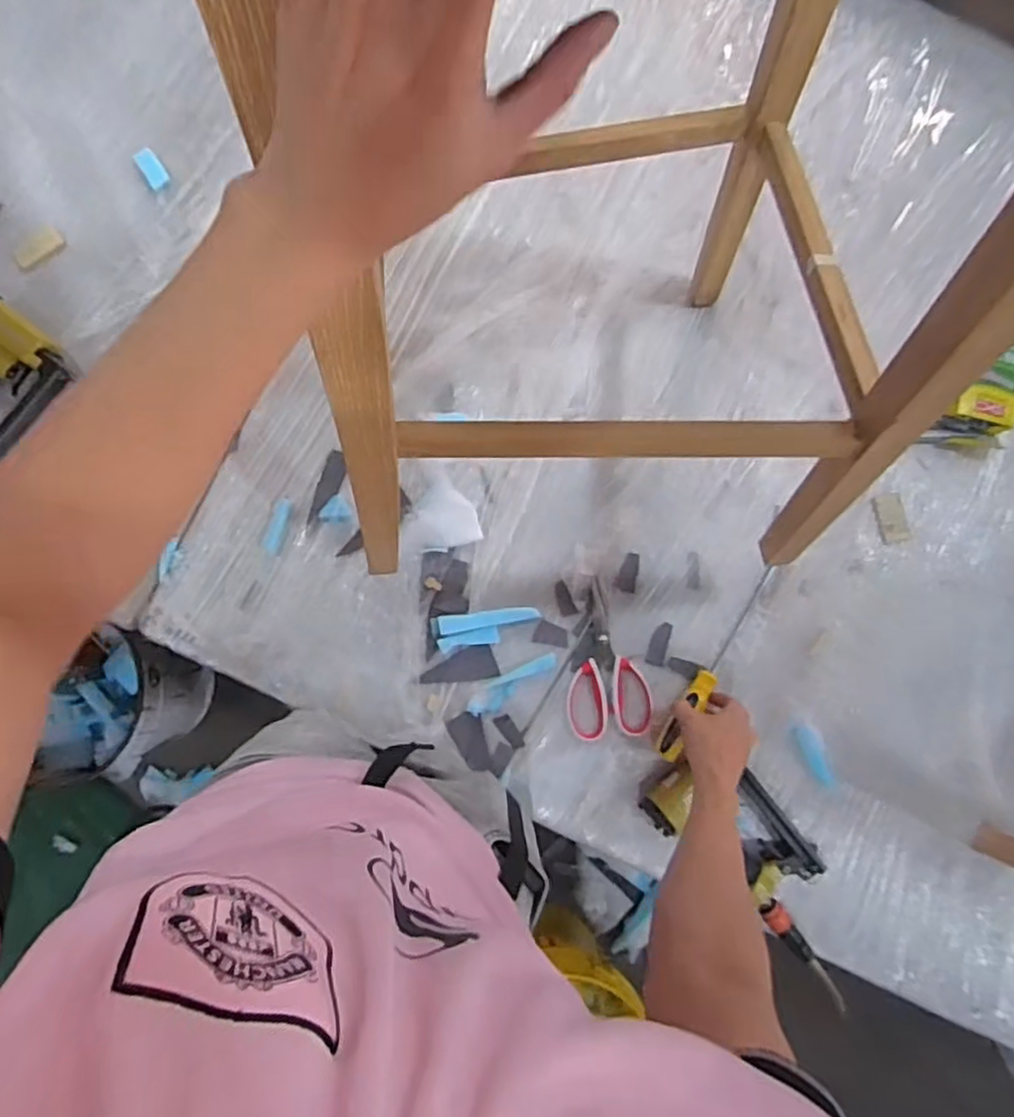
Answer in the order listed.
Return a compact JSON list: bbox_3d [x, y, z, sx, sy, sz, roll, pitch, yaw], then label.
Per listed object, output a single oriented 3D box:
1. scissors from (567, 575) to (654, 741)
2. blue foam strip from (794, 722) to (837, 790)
[{"bbox_3d":[0.118,0.120,0.836,0.100,0.007,0.185,-5,85,-4],"label":"scissors"},{"bbox_3d":[0.383,0.245,0.864,0.027,0.006,0.086,-22,86,-6],"label":"blue foam strip"}]

